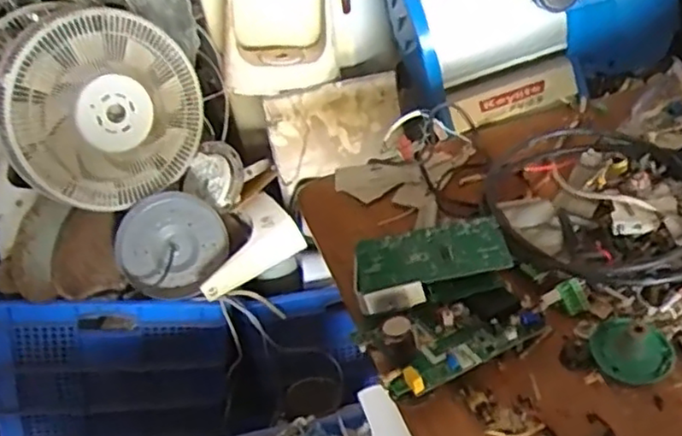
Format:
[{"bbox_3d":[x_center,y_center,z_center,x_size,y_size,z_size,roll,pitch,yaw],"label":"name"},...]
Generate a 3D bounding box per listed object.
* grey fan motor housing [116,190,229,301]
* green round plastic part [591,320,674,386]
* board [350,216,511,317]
[{"bbox_3d":[-0.306,0.048,1.226,0.198,0.187,0.055,-26,4,-15],"label":"grey fan motor housing"},{"bbox_3d":[0.252,0.106,0.587,0.060,0.033,0.069,-29,43,-25],"label":"green round plastic part"},{"bbox_3d":[0.086,0.046,0.677,0.152,0.042,0.090,-12,38,-6],"label":"board"}]

